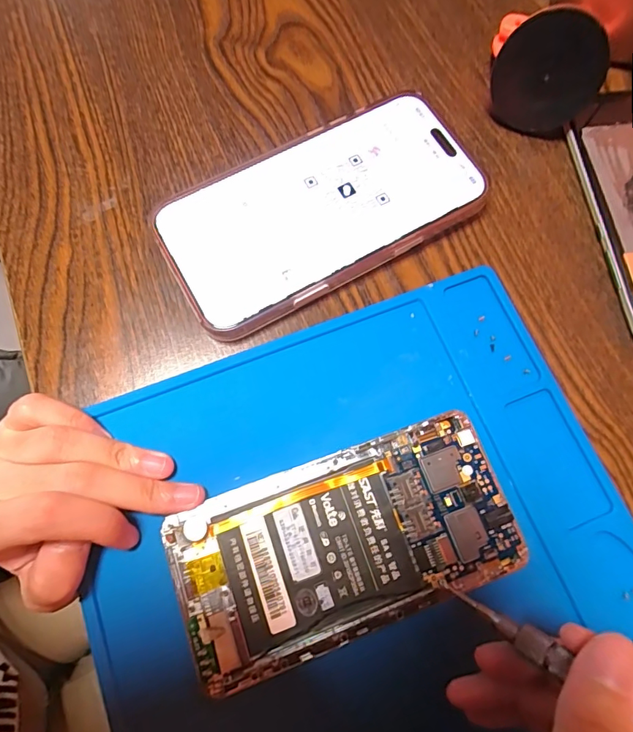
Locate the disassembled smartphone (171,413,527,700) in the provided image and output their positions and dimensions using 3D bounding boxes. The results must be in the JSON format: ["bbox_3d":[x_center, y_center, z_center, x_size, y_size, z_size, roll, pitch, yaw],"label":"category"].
[{"bbox_3d":[0.012,0.073,0.184,0.139,0.004,0.070,-19,75,-8],"label":"disassembled smartphone"}]

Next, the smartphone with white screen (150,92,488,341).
[{"bbox_3d":[0.004,-0.081,0.230,0.162,0.016,0.080,-28,76,-10],"label":"smartphone with white screen"}]

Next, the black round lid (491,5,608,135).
[{"bbox_3d":[0.122,-0.155,0.237,0.052,0.055,0.013,12,50,17],"label":"black round lid"}]

